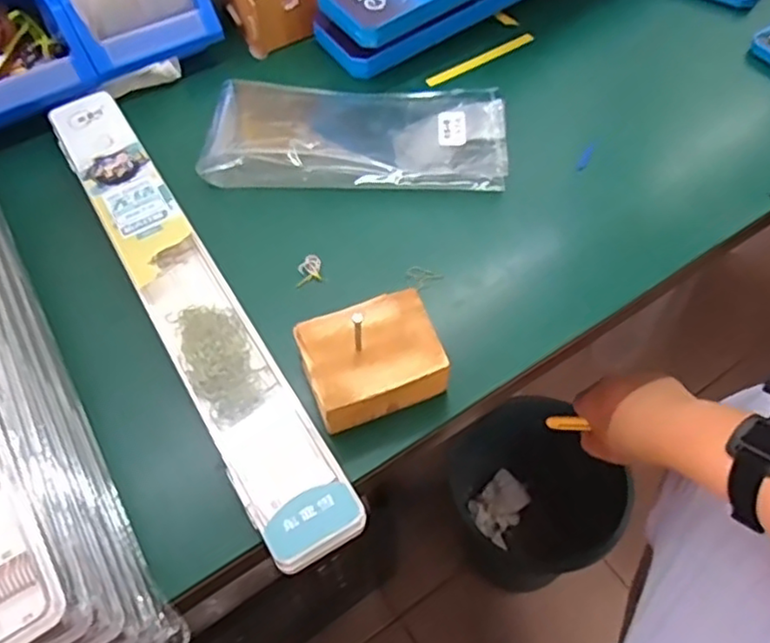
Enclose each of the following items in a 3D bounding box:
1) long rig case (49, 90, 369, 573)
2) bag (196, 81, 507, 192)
[{"bbox_3d":[-0.148,-0.028,0.484,0.057,0.025,0.442,-28,59,-16],"label":"long rig case"},{"bbox_3d":[-0.025,-0.166,0.577,0.248,0.030,0.129,3,55,4],"label":"bag"}]

